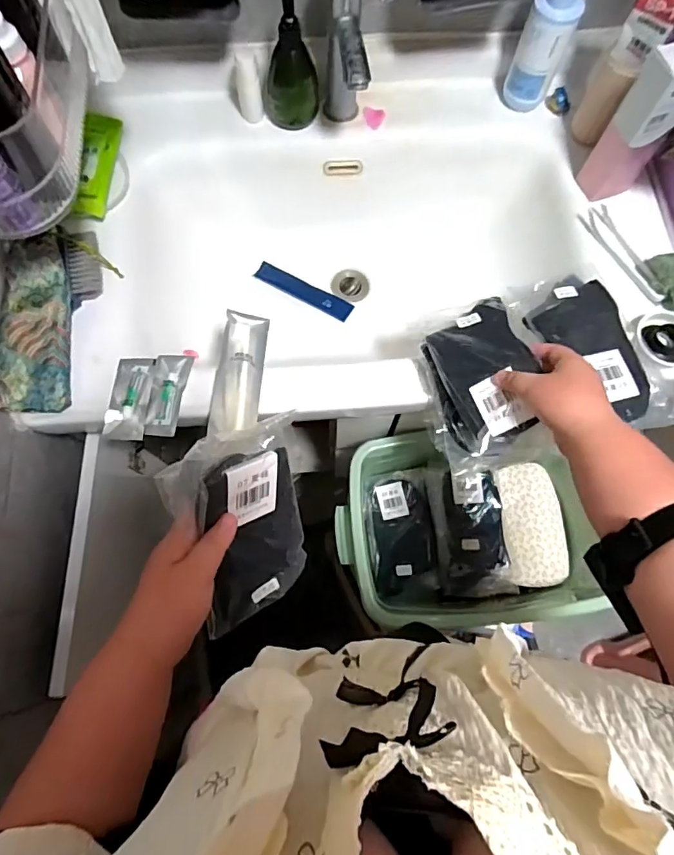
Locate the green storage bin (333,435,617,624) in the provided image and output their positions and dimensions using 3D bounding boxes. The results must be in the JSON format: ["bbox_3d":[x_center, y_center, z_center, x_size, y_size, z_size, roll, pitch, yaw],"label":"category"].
[{"bbox_3d":[0.180,0.149,0.770,0.345,0.160,0.269,-3,73,-2],"label":"green storage bin"}]

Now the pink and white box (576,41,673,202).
[{"bbox_3d":[0.350,-0.344,0.571,0.059,0.170,0.049,-22,74,-8],"label":"pink and white box"}]

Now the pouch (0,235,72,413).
[{"bbox_3d":[-0.335,-0.115,0.551,0.058,0.048,0.200,-3,73,-2],"label":"pouch"}]

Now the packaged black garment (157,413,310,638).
[{"bbox_3d":[-0.071,0.080,0.392,0.103,0.176,0.015,-30,41,-33],"label":"packaged black garment"}]

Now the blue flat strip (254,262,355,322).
[{"bbox_3d":[-0.050,-0.210,0.762,0.157,0.007,0.033,27,74,7],"label":"blue flat strip"}]

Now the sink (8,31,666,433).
[{"bbox_3d":[0.011,-0.249,0.692,0.737,0.182,0.480,-6,73,-3],"label":"sink"}]

